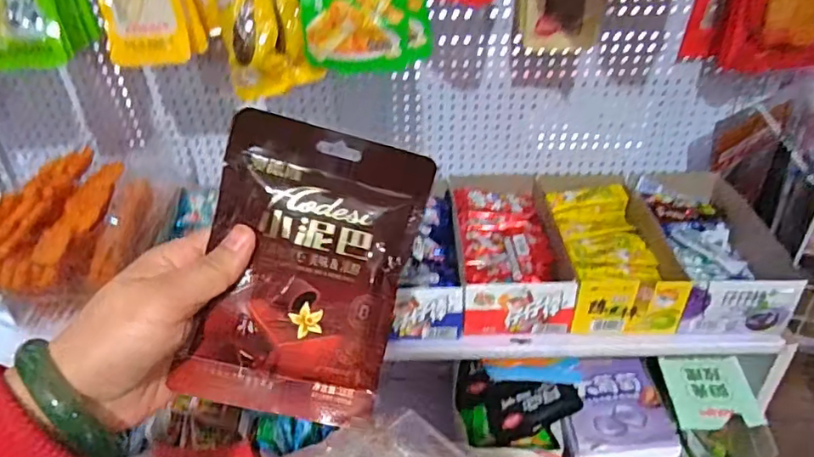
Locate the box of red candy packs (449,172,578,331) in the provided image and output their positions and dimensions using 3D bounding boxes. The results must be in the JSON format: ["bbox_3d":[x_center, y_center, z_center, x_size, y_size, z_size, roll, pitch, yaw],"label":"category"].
[{"bbox_3d":[0.125,0.019,0.745,0.125,0.063,0.265,-1,35,0],"label":"box of red candy packs"}]

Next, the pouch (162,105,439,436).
[{"bbox_3d":[-0.055,0.026,0.320,0.108,0.158,0.009,14,2,-8],"label":"pouch"}]

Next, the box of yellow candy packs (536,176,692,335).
[{"bbox_3d":[0.251,0.024,0.739,0.133,0.063,0.256,-1,35,0],"label":"box of yellow candy packs"}]

